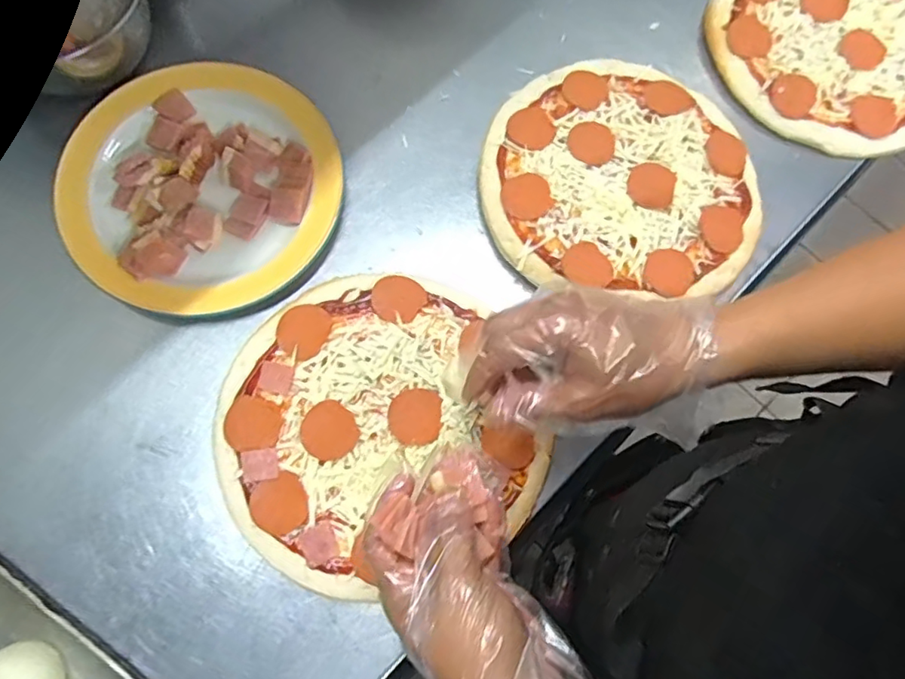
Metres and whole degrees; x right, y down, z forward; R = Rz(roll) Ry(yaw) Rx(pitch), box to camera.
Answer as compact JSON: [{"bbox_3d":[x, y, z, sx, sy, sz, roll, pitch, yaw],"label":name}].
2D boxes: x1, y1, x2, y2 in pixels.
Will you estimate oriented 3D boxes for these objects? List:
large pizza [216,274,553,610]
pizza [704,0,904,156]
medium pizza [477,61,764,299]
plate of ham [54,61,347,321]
[{"bbox_3d":[-0.069,0.065,0.467,0.243,0.018,0.231,0,73,-2],"label":"large pizza"},{"bbox_3d":[0.385,-0.300,0.585,0.243,0.022,0.220,29,75,7],"label":"pizza"},{"bbox_3d":[0.157,-0.154,0.532,0.254,0.026,0.228,5,73,0],"label":"medium pizza"},{"bbox_3d":[-0.214,-0.137,0.508,0.222,0.044,0.223,0,73,-2],"label":"plate of ham"}]

